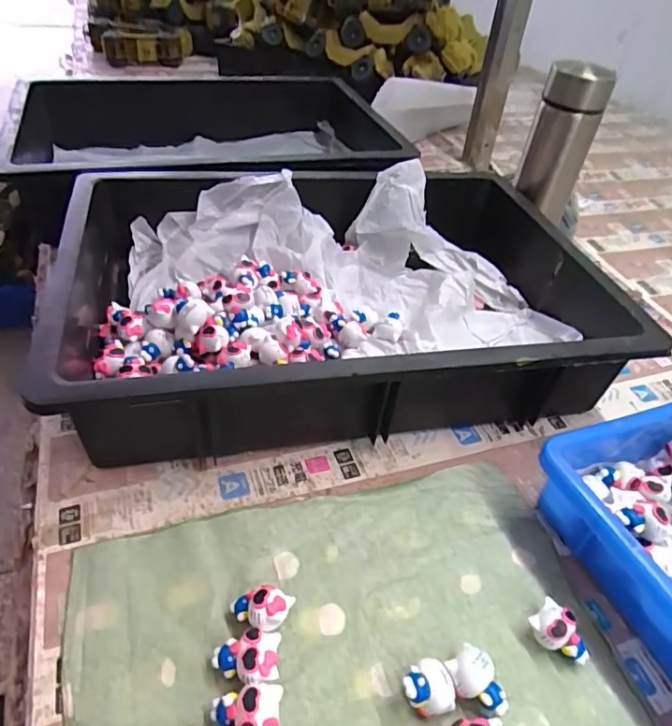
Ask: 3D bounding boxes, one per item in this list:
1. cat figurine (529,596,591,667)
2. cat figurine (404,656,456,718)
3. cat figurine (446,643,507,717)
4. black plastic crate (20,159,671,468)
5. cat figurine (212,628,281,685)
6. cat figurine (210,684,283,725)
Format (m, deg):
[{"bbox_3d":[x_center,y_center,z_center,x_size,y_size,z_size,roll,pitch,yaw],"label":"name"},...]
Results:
[{"bbox_3d":[0.130,0.159,0.316,0.023,0.021,0.034,-24,50,-30],"label":"cat figurine"},{"bbox_3d":[0.047,0.171,0.285,0.027,0.023,0.025,-4,42,-12],"label":"cat figurine"},{"bbox_3d":[0.073,0.173,0.291,0.024,0.020,0.033,-10,44,-19],"label":"cat figurine"},{"bbox_3d":[-0.001,-0.073,0.500,0.455,0.093,0.338,-5,42,-13],"label":"black plastic crate"},{"bbox_3d":[-0.048,0.157,0.288,0.035,0.021,0.028,1,41,-6],"label":"cat figurine"},{"bbox_3d":[-0.044,0.175,0.268,0.034,0.023,0.023,2,41,-6],"label":"cat figurine"}]

